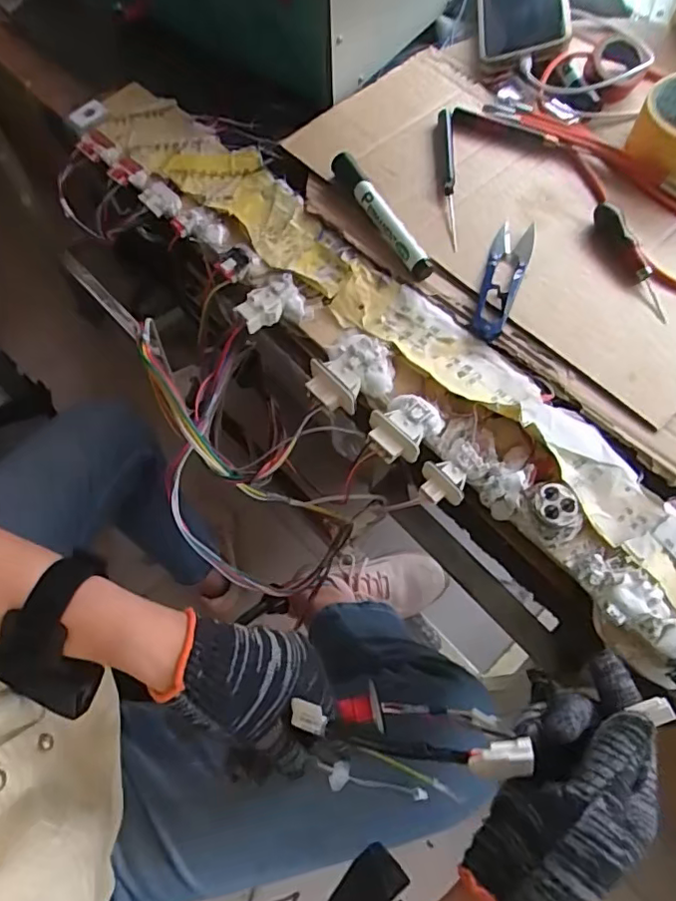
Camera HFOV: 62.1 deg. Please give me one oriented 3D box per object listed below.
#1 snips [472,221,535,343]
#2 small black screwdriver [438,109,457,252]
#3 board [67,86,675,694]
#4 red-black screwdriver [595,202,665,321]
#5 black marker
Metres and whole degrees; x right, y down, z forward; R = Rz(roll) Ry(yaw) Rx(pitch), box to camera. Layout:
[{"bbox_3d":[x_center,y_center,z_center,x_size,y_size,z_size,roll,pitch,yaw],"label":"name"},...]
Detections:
[{"bbox_3d":[0.126,-0.132,0.429,0.029,0.010,0.118,20,65,6],"label":"snips"},{"bbox_3d":[0.092,-0.235,0.472,0.012,0.007,0.160,4,64,-2],"label":"small black screwdriver"},{"bbox_3d":[0.005,-0.097,0.423,0.136,0.043,0.698,-37,72,-19],"label":"board"},{"bbox_3d":[0.228,-0.151,0.439,0.017,0.016,0.110,-12,66,-9],"label":"red-black screwdriver"},{"bbox_3d":[0.033,-0.189,0.446,0.019,0.017,0.139,-23,68,-14],"label":"black marker"}]

